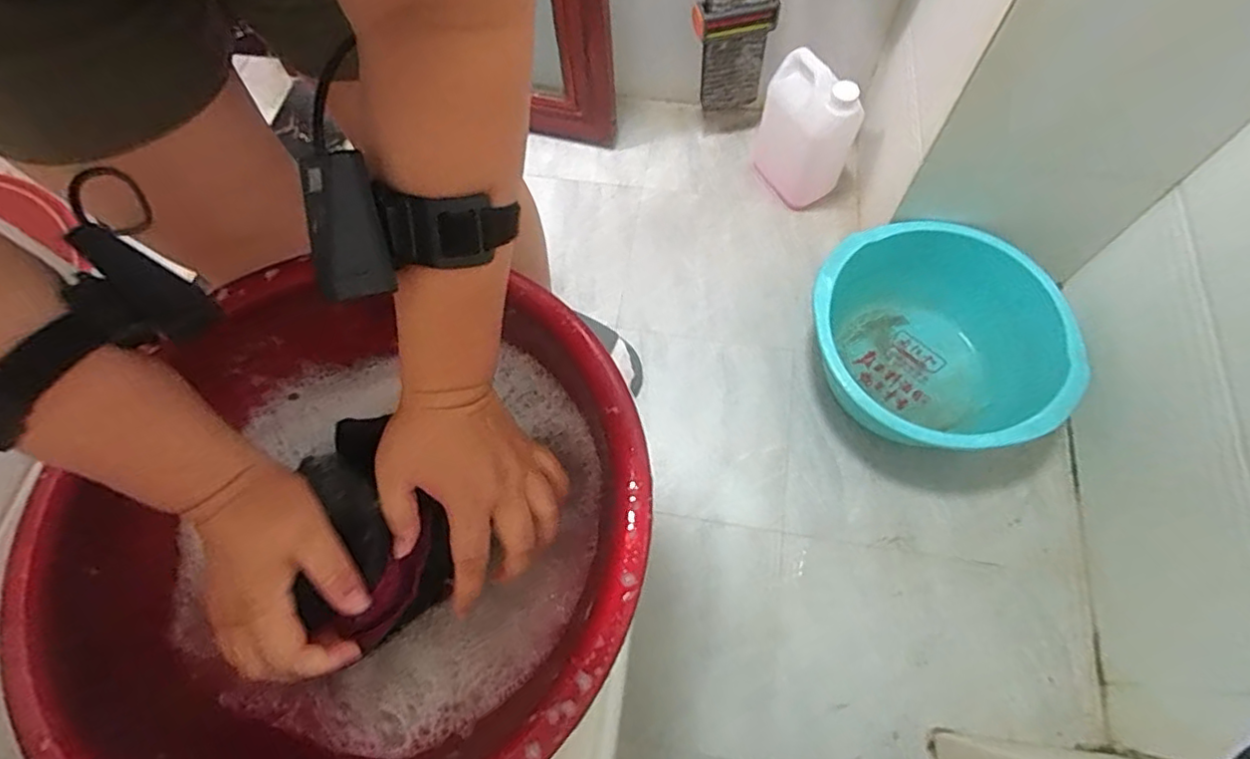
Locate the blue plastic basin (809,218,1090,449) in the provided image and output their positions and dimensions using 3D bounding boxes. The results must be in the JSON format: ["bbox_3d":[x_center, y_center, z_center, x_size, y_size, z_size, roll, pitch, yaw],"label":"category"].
[{"bbox_3d":[0.453,-0.050,0.921,0.338,0.165,0.363,-29,69,-9],"label":"blue plastic basin"}]

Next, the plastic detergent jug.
[{"bbox_3d":[0.309,-0.409,1.038,0.083,0.237,0.185,-28,67,-10],"label":"plastic detergent jug"}]

